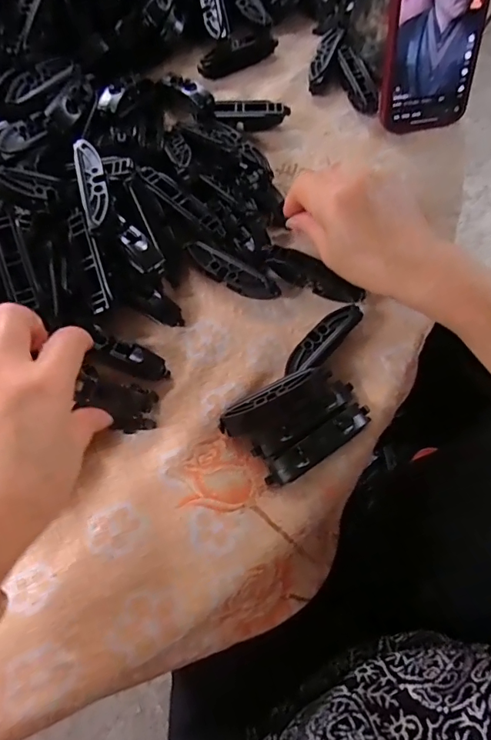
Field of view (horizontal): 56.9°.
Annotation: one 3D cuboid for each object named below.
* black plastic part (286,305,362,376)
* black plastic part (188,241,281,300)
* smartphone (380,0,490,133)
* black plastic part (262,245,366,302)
[{"bbox_3d":[0.055,-0.021,0.326,0.022,0.018,0.069,39,75,12],"label":"black plastic part"},{"bbox_3d":[-0.009,-0.073,0.344,0.074,0.017,0.021,23,72,8],"label":"black plastic part"},{"bbox_3d":[0.148,-0.272,0.344,0.072,0.160,0.008,-7,44,0],"label":"smartphone"},{"bbox_3d":[0.050,-0.070,0.339,0.078,0.017,0.018,29,74,7],"label":"black plastic part"}]

